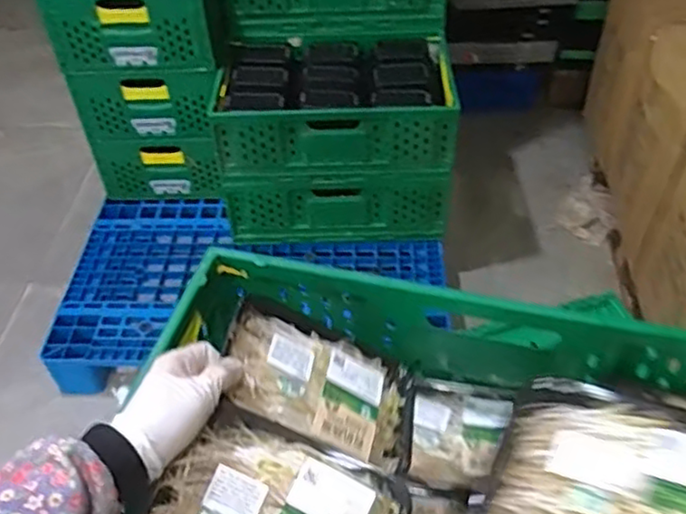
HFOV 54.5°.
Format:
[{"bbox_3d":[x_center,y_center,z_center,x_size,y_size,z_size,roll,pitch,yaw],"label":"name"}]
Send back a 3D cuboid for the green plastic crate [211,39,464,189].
[{"bbox_3d":[-0.021,-0.417,1.812,0.612,0.195,0.405,0,46,2],"label":"green plastic crate"}]

